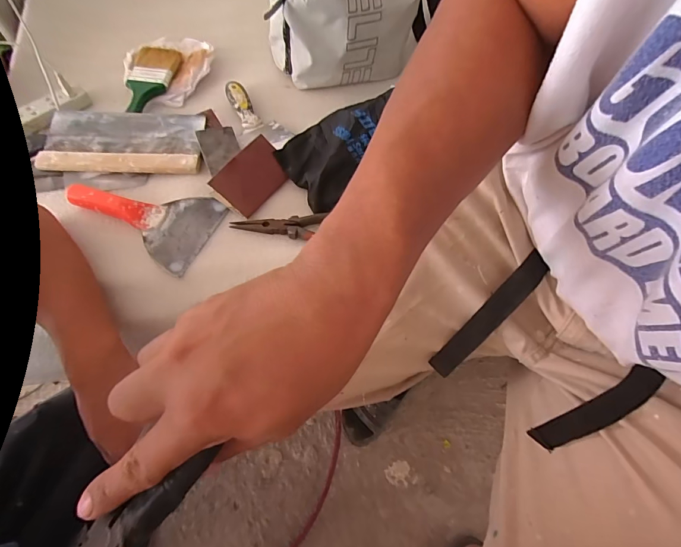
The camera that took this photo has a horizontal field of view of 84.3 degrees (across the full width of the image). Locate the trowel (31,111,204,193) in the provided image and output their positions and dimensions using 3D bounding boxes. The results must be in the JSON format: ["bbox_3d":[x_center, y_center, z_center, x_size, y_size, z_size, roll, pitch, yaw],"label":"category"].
[{"bbox_3d":[-0.346,-0.204,0.600,0.240,0.022,0.133,-3,63,-2],"label":"trowel"}]

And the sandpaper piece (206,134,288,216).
[{"bbox_3d":[-0.131,-0.146,0.566,0.075,0.007,0.112,47,64,-18],"label":"sandpaper piece"}]

